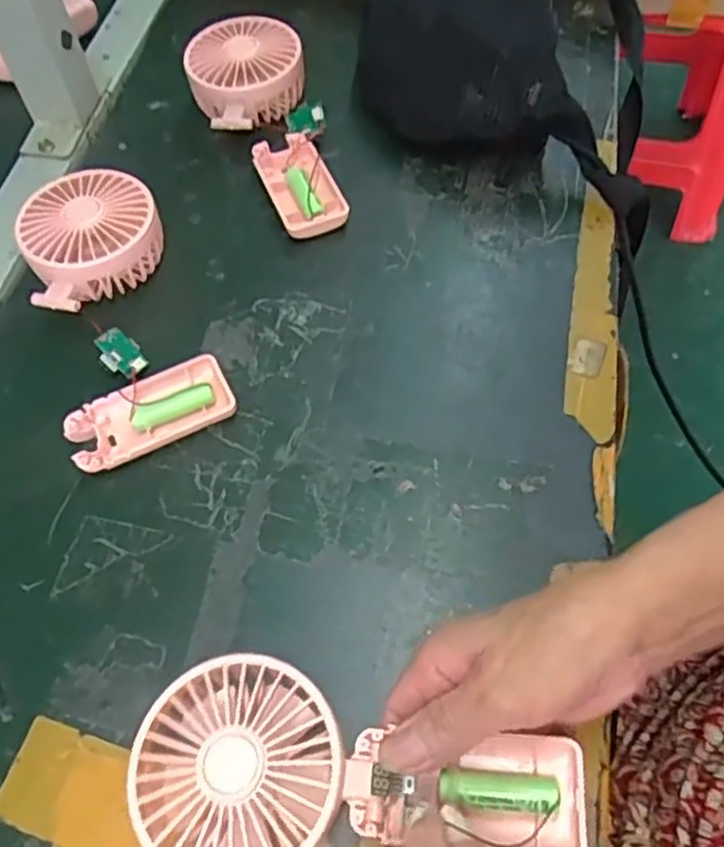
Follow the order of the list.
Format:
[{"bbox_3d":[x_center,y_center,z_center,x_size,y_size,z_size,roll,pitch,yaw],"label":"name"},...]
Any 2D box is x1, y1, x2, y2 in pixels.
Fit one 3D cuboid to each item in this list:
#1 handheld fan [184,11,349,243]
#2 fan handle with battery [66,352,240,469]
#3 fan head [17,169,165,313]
[{"bbox_3d":[-0.065,-0.217,0.526,0.085,0.042,0.206,-22,73,-9],"label":"handheld fan"},{"bbox_3d":[-0.122,-0.005,0.418,0.094,0.016,0.045,-25,62,-11],"label":"fan handle with battery"},{"bbox_3d":[-0.175,-0.120,0.470,0.086,0.046,0.090,-1,60,2],"label":"fan head"}]

